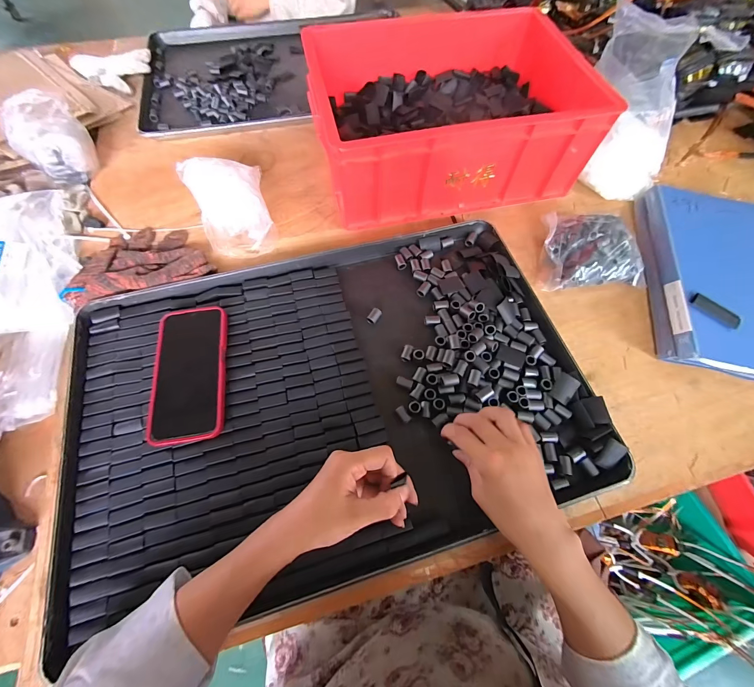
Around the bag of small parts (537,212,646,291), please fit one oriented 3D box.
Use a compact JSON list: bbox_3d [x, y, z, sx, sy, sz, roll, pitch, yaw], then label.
[{"bbox_3d":[0.313,-0.141,0.480,0.141,0.049,0.113,-6,65,-4],"label":"bag of small parts"}]

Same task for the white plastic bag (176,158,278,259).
[{"bbox_3d":[-0.219,-0.220,0.494,0.115,0.060,0.169,-24,68,-12],"label":"white plastic bag"}]

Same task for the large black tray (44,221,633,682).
[{"bbox_3d":[-0.053,0.049,0.393,0.583,0.027,0.391,-15,64,-9],"label":"large black tray"}]

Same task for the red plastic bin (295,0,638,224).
[{"bbox_3d":[0.103,-0.379,0.538,0.398,0.141,0.311,-11,65,-6],"label":"red plastic bin"}]

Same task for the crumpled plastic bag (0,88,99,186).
[{"bbox_3d":[-0.530,-0.334,0.530,0.102,0.083,0.117,-40,72,-18],"label":"crumpled plastic bag"}]

